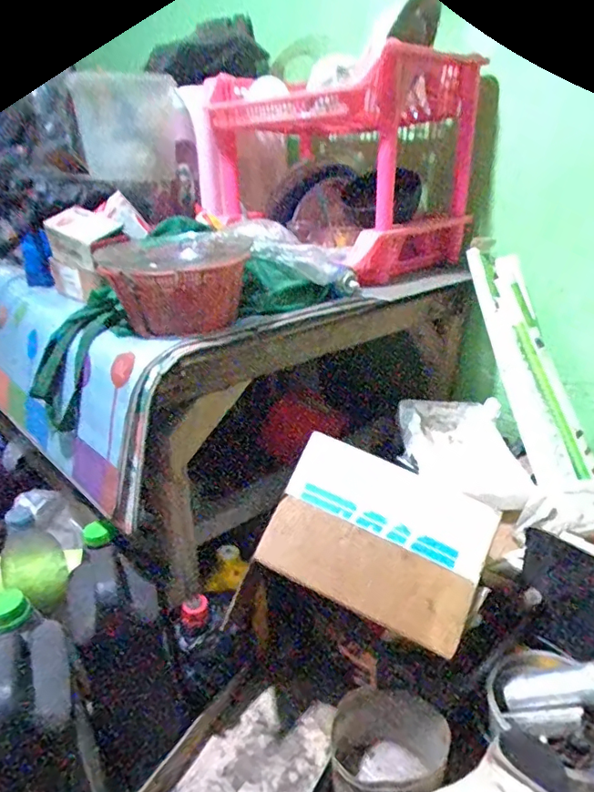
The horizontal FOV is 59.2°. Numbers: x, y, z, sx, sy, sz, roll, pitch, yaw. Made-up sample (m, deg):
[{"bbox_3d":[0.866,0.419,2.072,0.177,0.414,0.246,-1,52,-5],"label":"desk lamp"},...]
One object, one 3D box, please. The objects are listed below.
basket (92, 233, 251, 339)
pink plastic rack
[{"bbox_3d":[-0.157,-0.157,0.744,0.186,0.115,0.161,-22,31,-39],"label":"basket"},{"bbox_3d":[0.055,-0.444,1.040,0.319,0.328,0.482,-23,32,-40],"label":"pink plastic rack"}]

